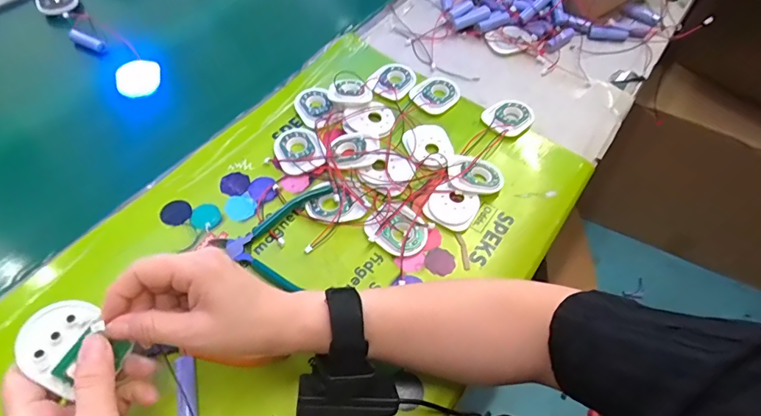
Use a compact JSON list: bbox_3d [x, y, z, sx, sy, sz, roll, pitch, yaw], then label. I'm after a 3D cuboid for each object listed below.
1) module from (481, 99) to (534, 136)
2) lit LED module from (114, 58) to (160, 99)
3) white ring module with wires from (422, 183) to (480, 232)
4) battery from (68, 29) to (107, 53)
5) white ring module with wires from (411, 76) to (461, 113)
[{"bbox_3d":[0.146,-0.104,0.504,0.053,0.007,0.048,-37,65,-23],"label":"module"},{"bbox_3d":[-0.291,-0.156,0.536,0.048,0.012,0.054,-9,58,-8],"label":"lit LED module"},{"bbox_3d":[0.069,-0.002,0.434,0.047,0.011,0.047,29,60,15],"label":"white ring module with wires"},{"bbox_3d":[-0.371,-0.212,0.566,0.052,0.014,0.016,26,60,14],"label":"battery"},{"bbox_3d":[0.066,-0.136,0.525,0.049,0.013,0.056,40,64,21],"label":"white ring module with wires"}]

